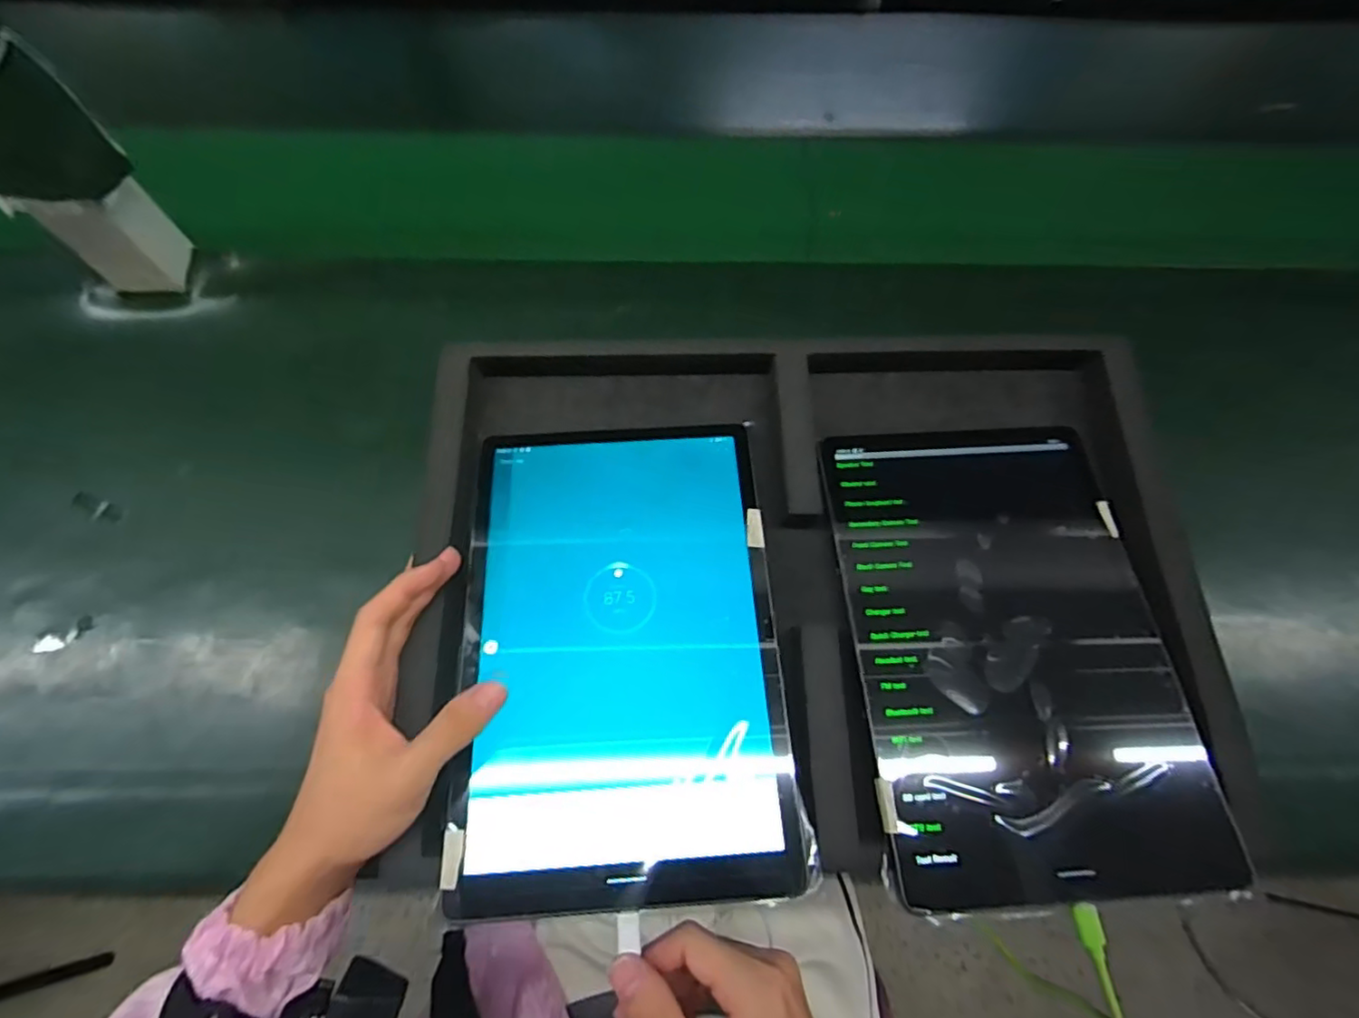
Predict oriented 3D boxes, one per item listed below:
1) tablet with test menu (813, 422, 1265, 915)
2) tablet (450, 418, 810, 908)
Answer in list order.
[{"bbox_3d":[0.176,0.066,0.338,0.160,0.011,0.248,-2,69,-3],"label":"tablet with test menu"},{"bbox_3d":[-0.030,0.066,0.334,0.161,0.013,0.250,-4,66,-1],"label":"tablet"}]

